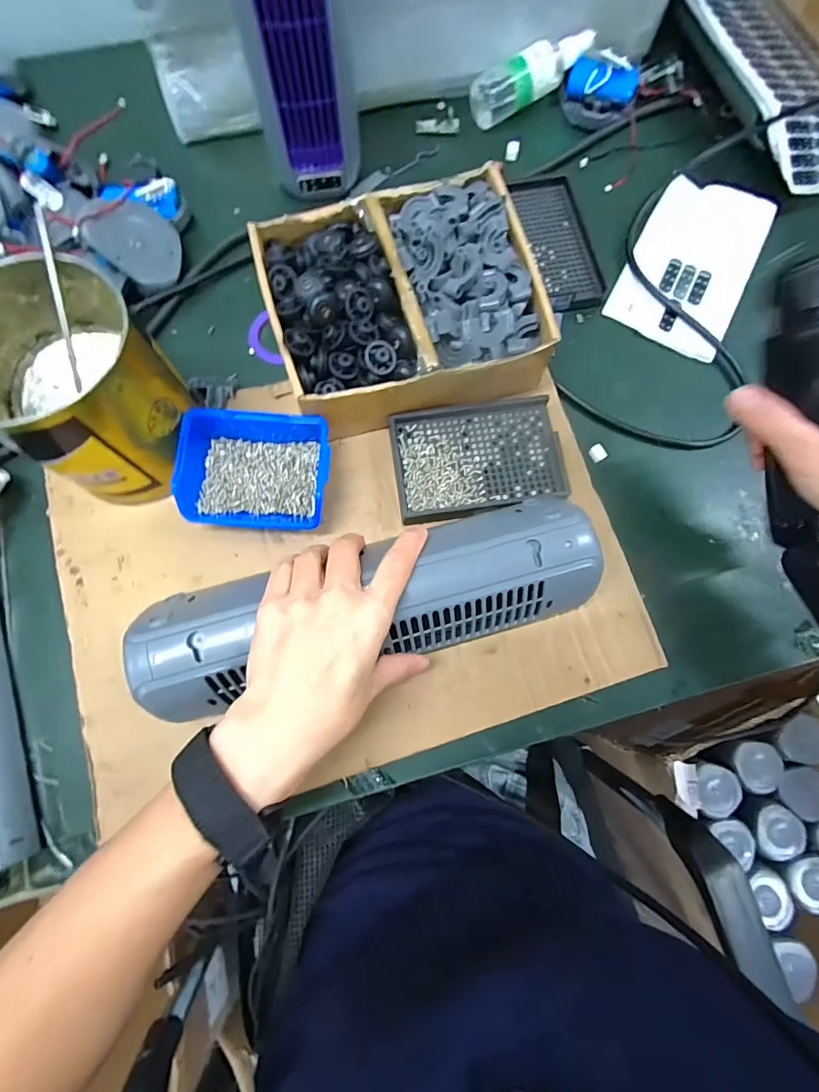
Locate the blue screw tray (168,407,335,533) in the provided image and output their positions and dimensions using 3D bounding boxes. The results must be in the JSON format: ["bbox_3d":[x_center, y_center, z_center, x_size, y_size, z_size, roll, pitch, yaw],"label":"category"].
[{"bbox_3d":[-0.117,-0.059,0.359,0.111,0.045,0.087,2,78,-1],"label":"blue screw tray"}]

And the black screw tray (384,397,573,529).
[{"bbox_3d":[0.055,-0.072,0.379,0.133,0.029,0.093,-8,78,-3],"label":"black screw tray"}]

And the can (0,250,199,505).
[{"bbox_3d":[-0.232,-0.110,0.333,0.130,0.115,0.119,0,77,-1],"label":"can"}]

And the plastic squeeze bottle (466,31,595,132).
[{"bbox_3d":[0.128,-0.477,0.463,0.130,0.042,0.040,-28,80,-7],"label":"plastic squeeze bottle"}]

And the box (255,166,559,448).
[{"bbox_3d":[-0.002,-0.200,0.367,0.217,0.058,0.178,-19,78,-6],"label":"box"}]

